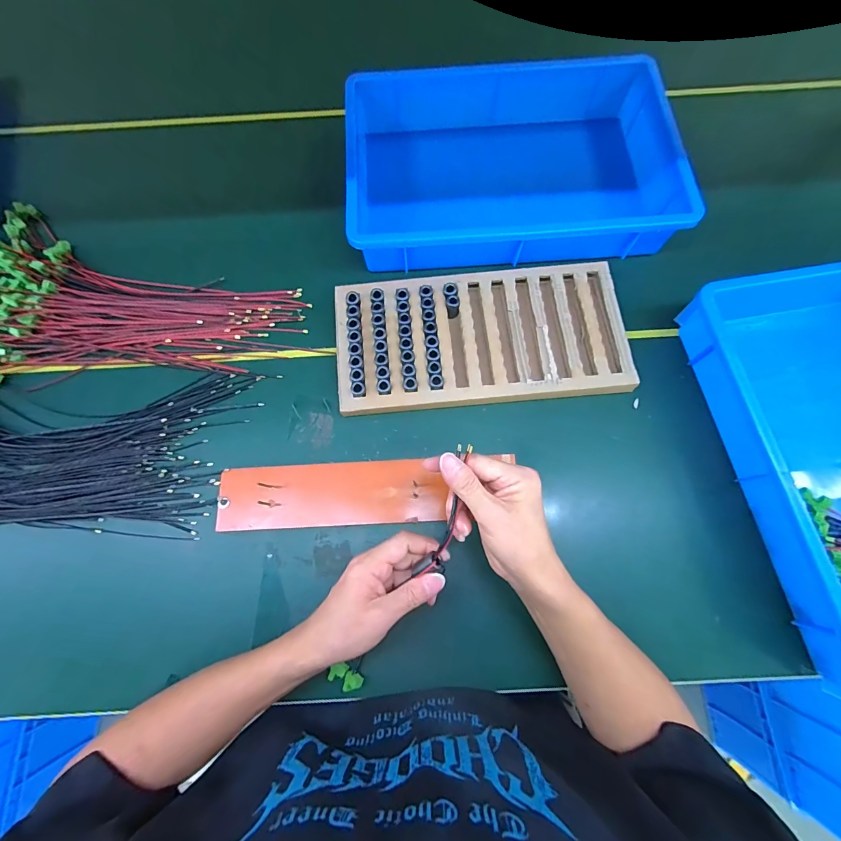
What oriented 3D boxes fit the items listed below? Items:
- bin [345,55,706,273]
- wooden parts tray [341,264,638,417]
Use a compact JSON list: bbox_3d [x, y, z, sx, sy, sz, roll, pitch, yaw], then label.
[{"bbox_3d":[0.116,-0.353,0.552,0.421,0.115,0.285,-3,74,-1],"label":"bin"},{"bbox_3d":[0.076,-0.105,0.495,0.356,0.032,0.179,-4,74,-1],"label":"wooden parts tray"}]

